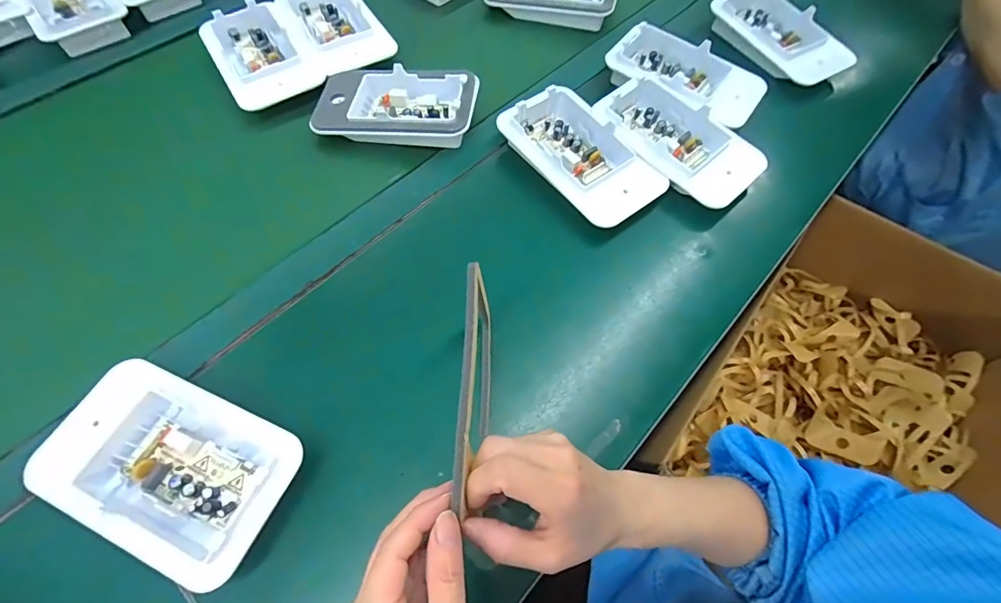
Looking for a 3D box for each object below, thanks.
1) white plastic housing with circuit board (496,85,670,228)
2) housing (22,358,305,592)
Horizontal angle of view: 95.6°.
[{"bbox_3d":[0.082,-0.151,0.467,0.096,0.032,0.167,-35,68,-19],"label":"white plastic housing with circuit board"},{"bbox_3d":[-0.230,0.113,0.319,0.170,0.033,0.100,22,63,10],"label":"housing"}]

